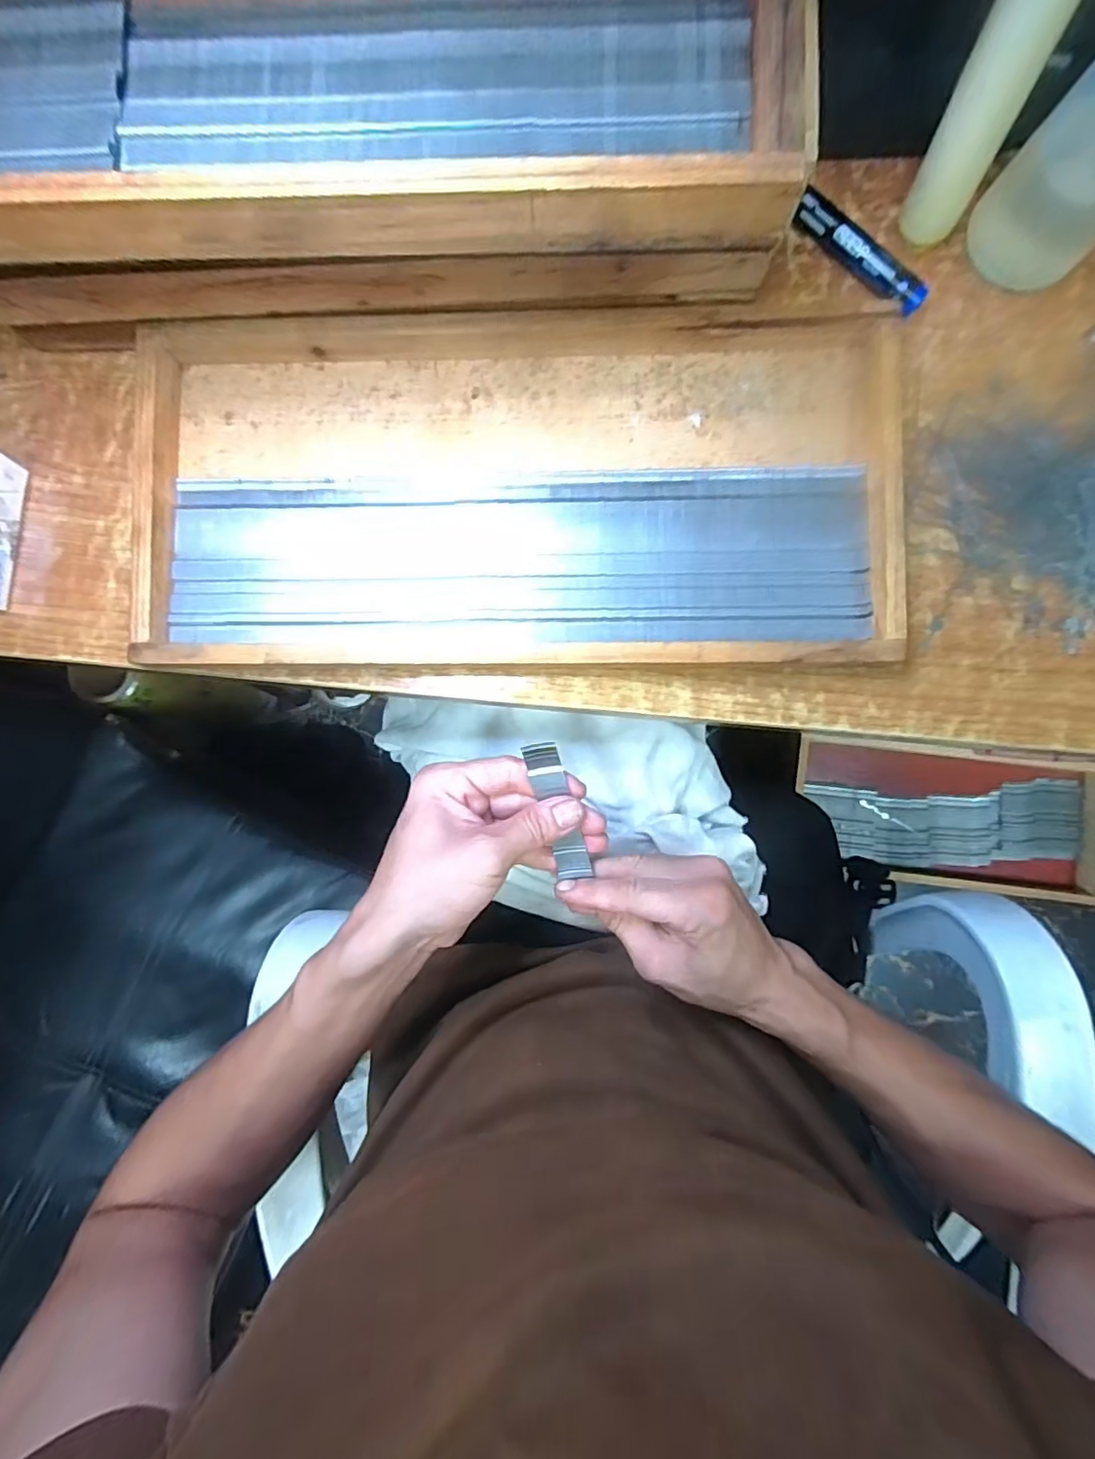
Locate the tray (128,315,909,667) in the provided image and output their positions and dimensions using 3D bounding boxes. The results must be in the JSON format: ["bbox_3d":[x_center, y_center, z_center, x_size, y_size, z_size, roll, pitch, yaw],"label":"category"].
[{"bbox_3d":[-0.019,-0.137,0.330,0.417,0.034,0.199,0,88,2],"label":"tray"}]

